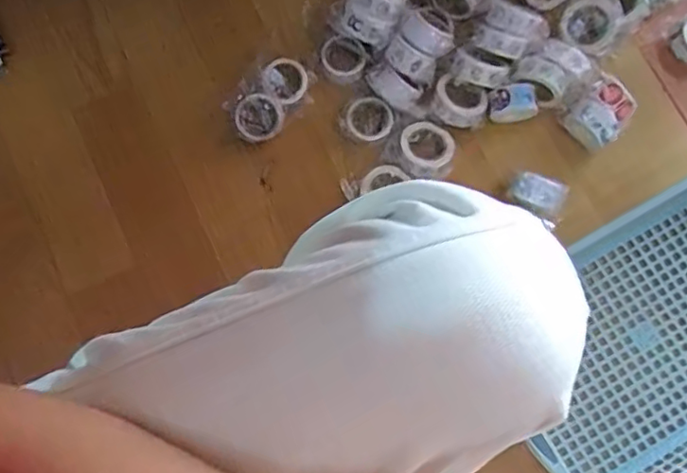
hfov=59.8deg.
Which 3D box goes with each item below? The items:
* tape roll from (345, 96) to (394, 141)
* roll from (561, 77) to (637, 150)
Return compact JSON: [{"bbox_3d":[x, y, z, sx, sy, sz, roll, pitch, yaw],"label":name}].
[{"bbox_3d":[0.028,-0.132,0.667,0.050,0.012,0.052,-42,82,-9],"label":"tape roll"},{"bbox_3d":[0.286,-0.132,0.663,0.058,0.051,0.053,-39,81,-9],"label":"roll"}]

